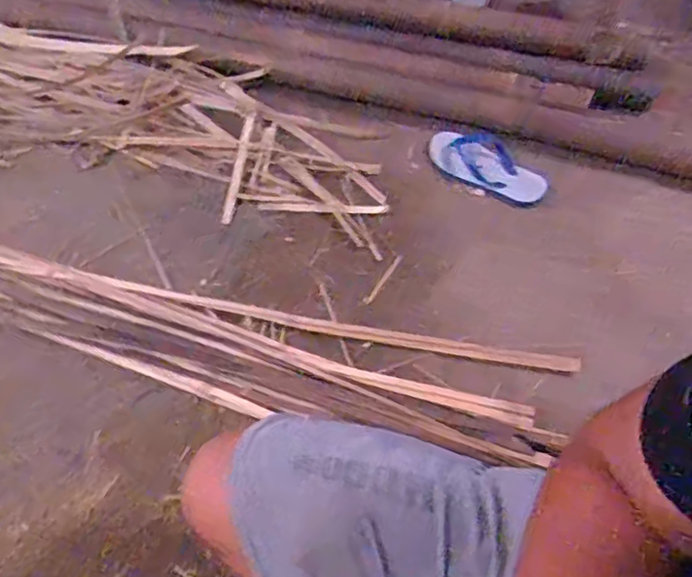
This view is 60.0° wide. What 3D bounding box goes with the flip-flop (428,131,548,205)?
[{"bbox_3d":[0.291,-0.260,1.245,0.263,0.042,0.114,28,62,20],"label":"flip-flop"}]

